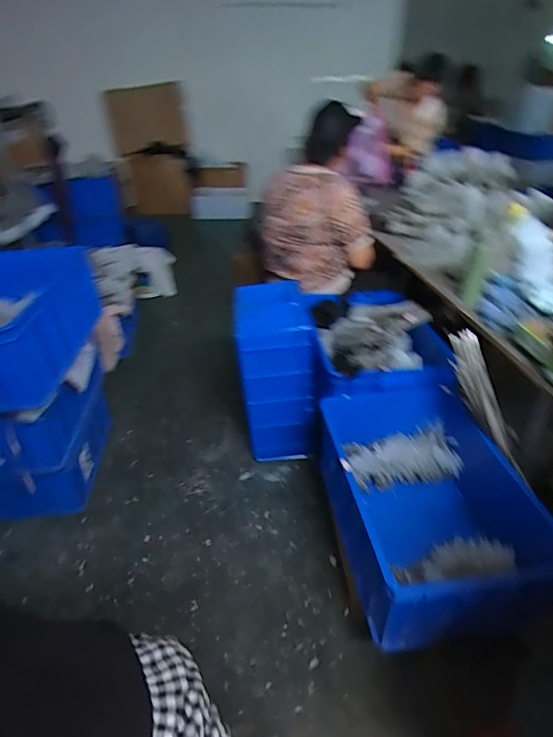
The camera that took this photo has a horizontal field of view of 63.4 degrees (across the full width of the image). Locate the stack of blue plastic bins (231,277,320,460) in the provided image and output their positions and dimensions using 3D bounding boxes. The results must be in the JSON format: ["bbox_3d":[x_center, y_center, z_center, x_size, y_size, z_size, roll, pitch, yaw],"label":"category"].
[{"bbox_3d":[-0.011,0.027,1.747,0.262,0.619,0.449,-4,33,-5],"label":"stack of blue plastic bins"}]

